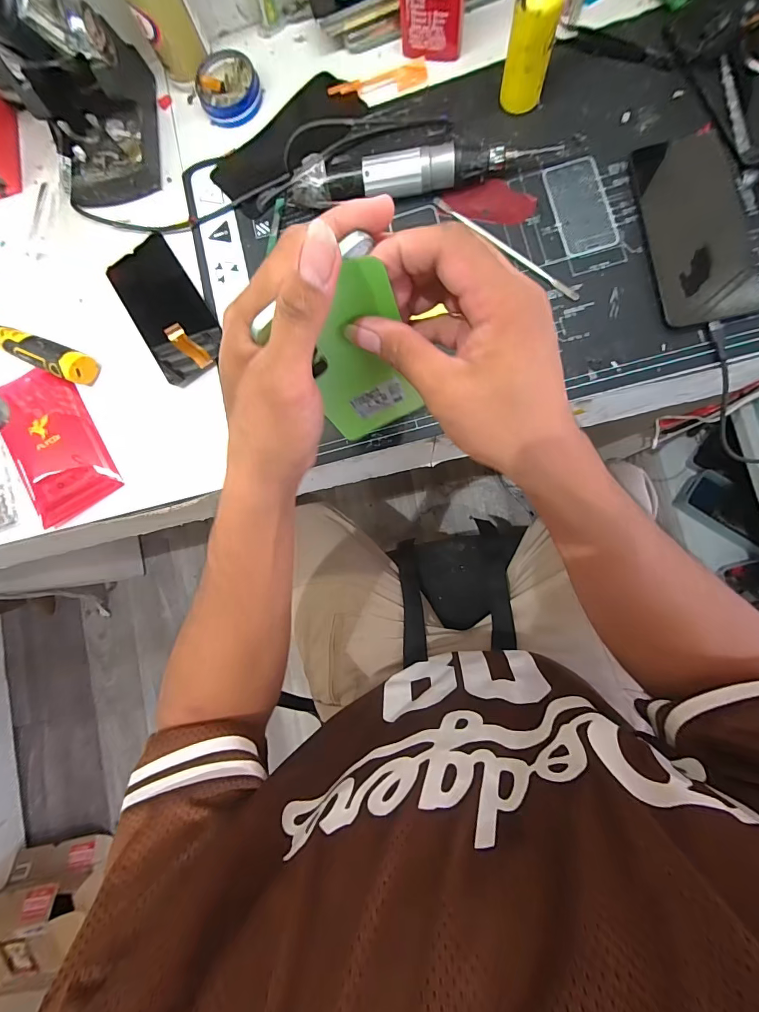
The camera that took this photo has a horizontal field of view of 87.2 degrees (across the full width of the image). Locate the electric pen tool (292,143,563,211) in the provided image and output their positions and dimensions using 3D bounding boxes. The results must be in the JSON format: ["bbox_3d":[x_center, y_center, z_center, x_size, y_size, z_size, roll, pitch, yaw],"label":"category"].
[{"bbox_3d":[0.040,-0.302,0.359,0.238,0.035,0.039,-3,86,7],"label":"electric pen tool"}]

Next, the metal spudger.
[{"bbox_3d":[0.112,-0.233,0.359,0.160,0.005,0.009,40,92,8],"label":"metal spudger"}]

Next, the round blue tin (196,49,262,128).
[{"bbox_3d":[-0.152,-0.423,0.401,0.061,0.021,0.059,0,86,7],"label":"round blue tin"}]

